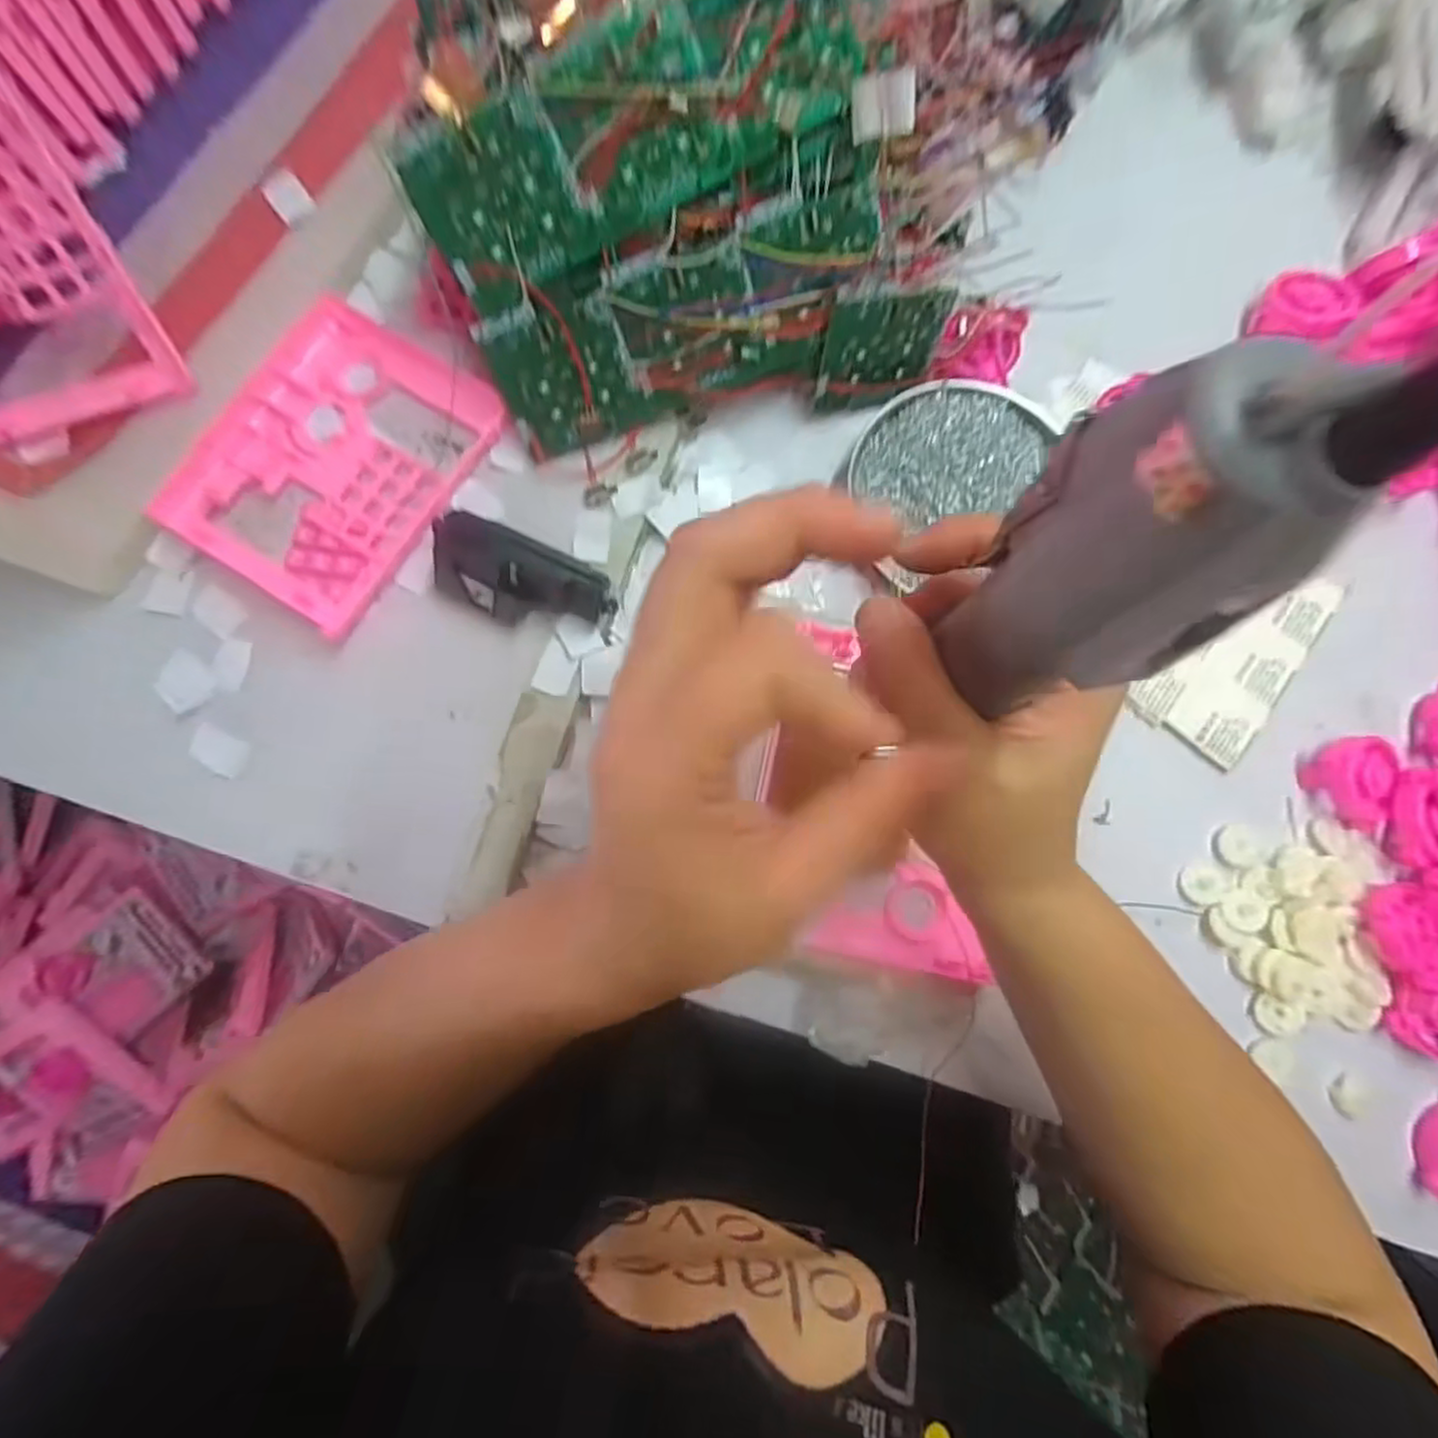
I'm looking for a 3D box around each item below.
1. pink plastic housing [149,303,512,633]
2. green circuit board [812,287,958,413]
[{"bbox_3d":[-0.215,-0.146,0.401,0.130,0.021,0.162,30,83,2],"label":"pink plastic housing"},{"bbox_3d":[0.092,-0.206,0.404,0.069,0.068,0.005,-12,62,-10],"label":"green circuit board"}]

